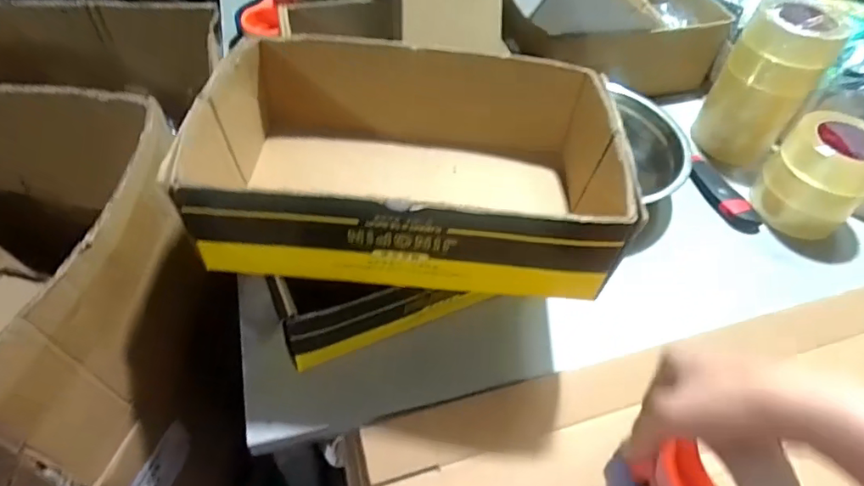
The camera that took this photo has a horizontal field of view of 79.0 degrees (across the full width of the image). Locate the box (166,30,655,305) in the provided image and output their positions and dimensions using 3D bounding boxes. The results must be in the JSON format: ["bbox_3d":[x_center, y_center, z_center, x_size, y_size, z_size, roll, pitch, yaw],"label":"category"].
[{"bbox_3d":[-0.018,-0.078,0.497,0.356,0.115,0.229,4,50,-2],"label":"box"}]

